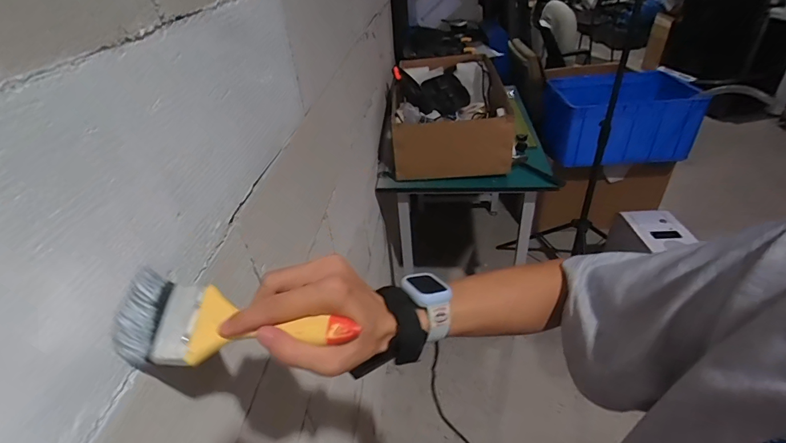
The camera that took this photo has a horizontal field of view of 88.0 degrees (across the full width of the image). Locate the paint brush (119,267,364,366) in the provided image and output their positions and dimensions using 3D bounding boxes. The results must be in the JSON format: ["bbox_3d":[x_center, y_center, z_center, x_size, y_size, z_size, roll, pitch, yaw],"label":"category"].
[{"bbox_3d":[-0.115,0.073,0.296,0.171,0.037,0.057,3,36,10],"label":"paint brush"}]

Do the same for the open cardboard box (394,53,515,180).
[{"bbox_3d":[0.197,-0.395,1.483,0.366,0.234,0.558,-3,36,4],"label":"open cardboard box"}]

